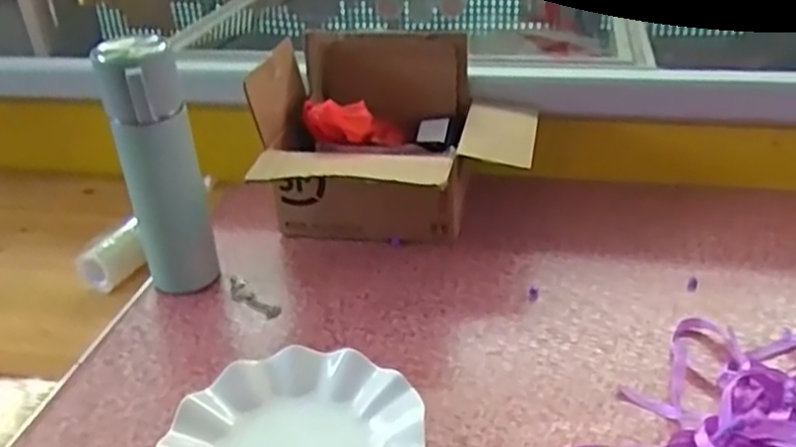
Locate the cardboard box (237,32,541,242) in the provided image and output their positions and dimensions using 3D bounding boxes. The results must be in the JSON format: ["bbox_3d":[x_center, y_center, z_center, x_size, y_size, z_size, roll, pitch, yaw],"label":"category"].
[{"bbox_3d":[-0.001,-0.075,0.769,0.271,0.193,0.216,3,32,9],"label":"cardboard box"}]

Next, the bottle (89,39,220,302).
[{"bbox_3d":[-0.215,-0.038,0.669,0.067,0.249,0.070,-11,32,-13],"label":"bottle"}]

